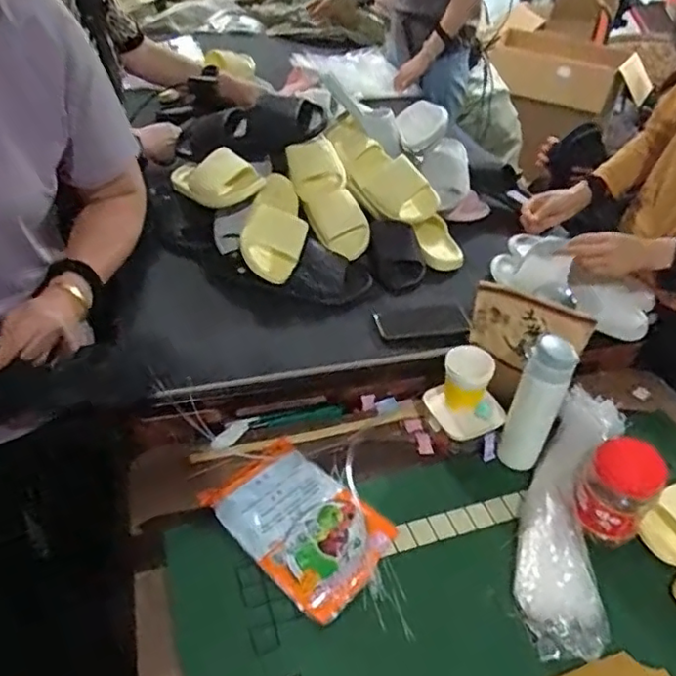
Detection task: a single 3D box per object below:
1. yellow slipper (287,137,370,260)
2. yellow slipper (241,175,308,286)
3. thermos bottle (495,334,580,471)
[{"bbox_3d":[-0.018,-0.264,1.148,0.094,0.232,0.063,-30,8,-34],"label":"yellow slipper"},{"bbox_3d":[-0.115,-0.210,1.092,0.116,0.067,0.215,3,72,-2],"label":"yellow slipper"},{"bbox_3d":[0.297,0.106,0.906,0.069,0.219,0.074,21,43,18],"label":"thermos bottle"}]

